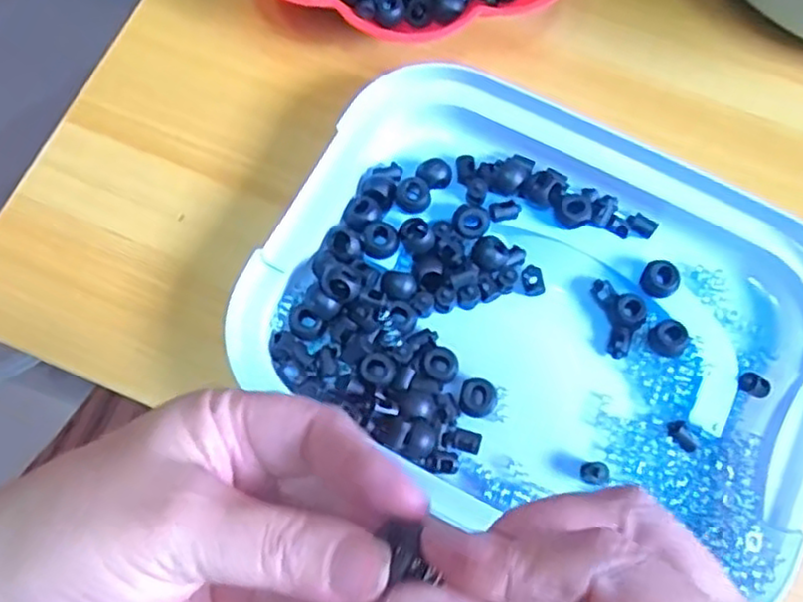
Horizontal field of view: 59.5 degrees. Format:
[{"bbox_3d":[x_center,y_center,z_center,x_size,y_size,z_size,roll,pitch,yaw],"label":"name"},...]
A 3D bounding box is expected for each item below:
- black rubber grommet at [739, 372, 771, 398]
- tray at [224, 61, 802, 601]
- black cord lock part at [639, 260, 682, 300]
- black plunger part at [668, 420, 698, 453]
[{"bbox_3d":[0.168,0.040,0.333,0.015,0.009,0.009,17,71,4],"label":"black rubber grommet"},{"bbox_3d":[0.076,0.000,0.336,0.260,0.031,0.211,30,72,9],"label":"tray"},{"bbox_3d":[0.126,-0.010,0.341,0.017,0.011,0.015,25,72,7],"label":"black cord lock part"},{"bbox_3d":[0.129,0.062,0.322,0.009,0.004,0.016,-22,72,-9],"label":"black plunger part"}]

